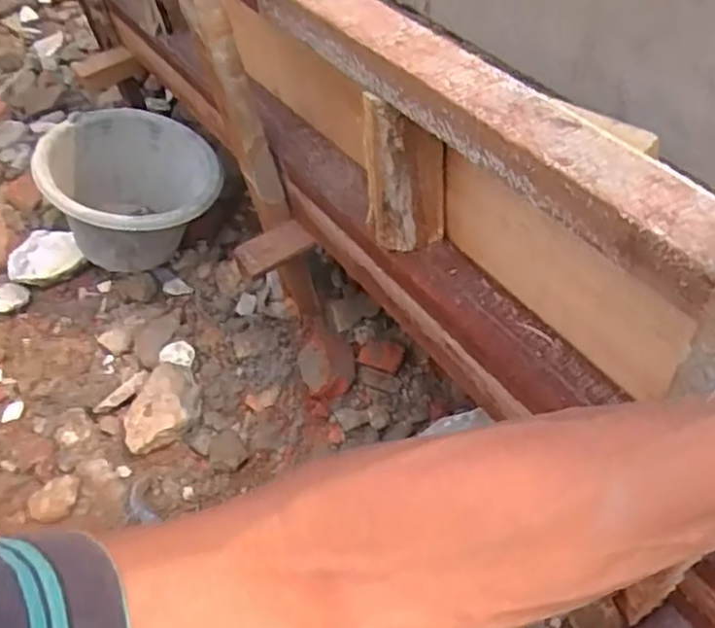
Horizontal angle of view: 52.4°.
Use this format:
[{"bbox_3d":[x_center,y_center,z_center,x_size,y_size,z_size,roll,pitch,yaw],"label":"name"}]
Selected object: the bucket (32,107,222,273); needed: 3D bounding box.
[{"bbox_3d":[-0.333,-0.188,1.125,0.227,0.220,0.276,-12,47,-6],"label":"bucket"}]

